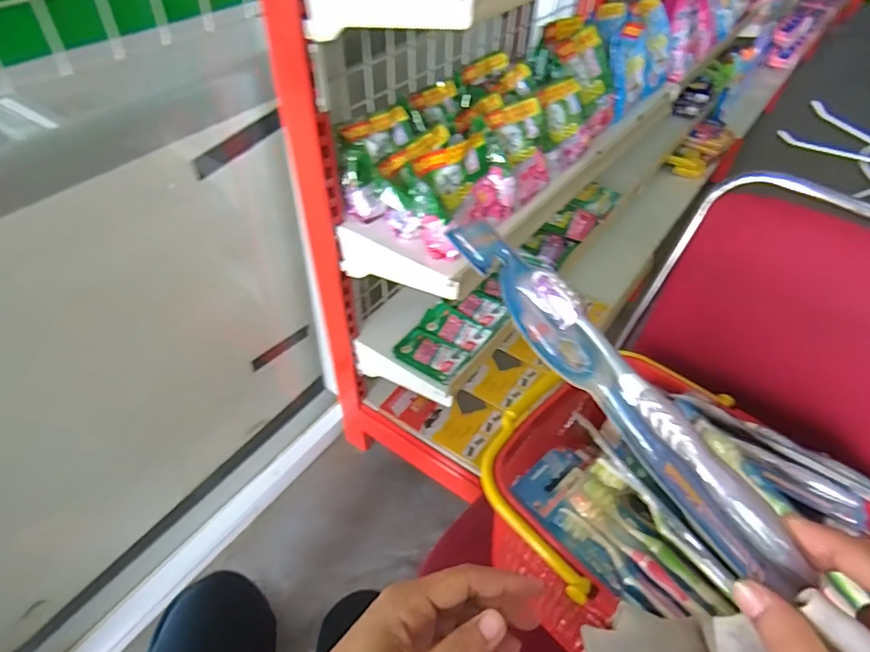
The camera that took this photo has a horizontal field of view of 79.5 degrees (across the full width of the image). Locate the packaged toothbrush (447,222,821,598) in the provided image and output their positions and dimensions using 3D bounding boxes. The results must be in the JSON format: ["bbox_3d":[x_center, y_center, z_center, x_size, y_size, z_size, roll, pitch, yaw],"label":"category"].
[{"bbox_3d":[0.089,0.032,0.254,0.040,0.017,0.225,-33,76,-31],"label":"packaged toothbrush"}]

